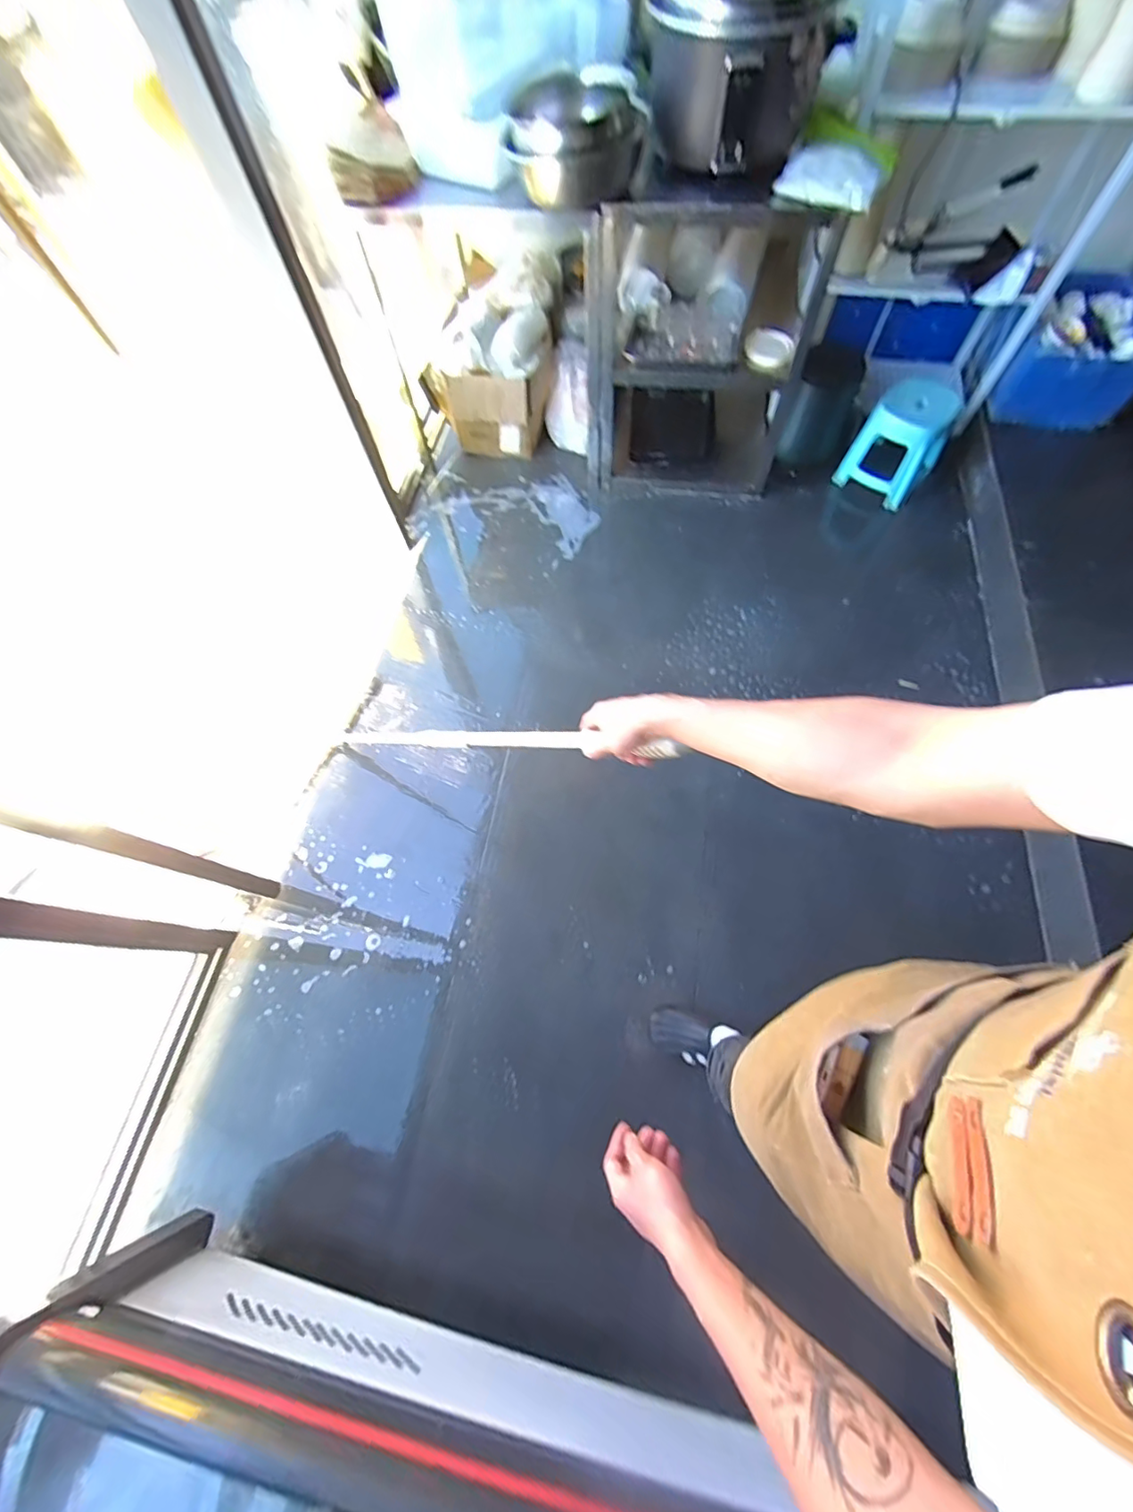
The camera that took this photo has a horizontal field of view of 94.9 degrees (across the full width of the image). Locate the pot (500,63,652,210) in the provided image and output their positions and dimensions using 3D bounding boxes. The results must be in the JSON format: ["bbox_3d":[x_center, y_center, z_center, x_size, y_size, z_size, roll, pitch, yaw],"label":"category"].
[{"bbox_3d":[0.016,-1.316,1.119,0.241,0.137,0.258,23,69,13],"label":"pot"}]

